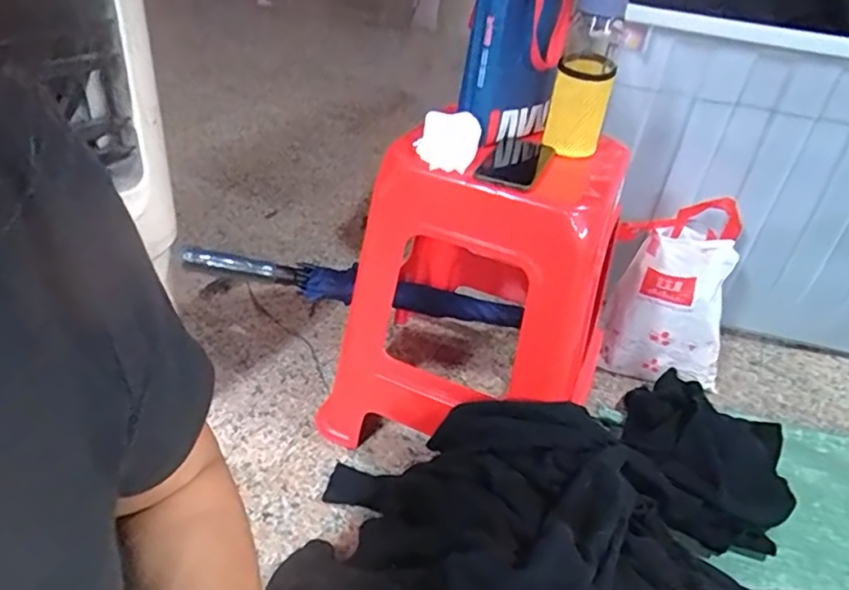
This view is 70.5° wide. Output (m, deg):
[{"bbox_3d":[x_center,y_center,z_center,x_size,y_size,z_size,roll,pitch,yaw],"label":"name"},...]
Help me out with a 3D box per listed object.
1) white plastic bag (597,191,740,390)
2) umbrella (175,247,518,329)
[{"bbox_3d":[0.497,0.001,1.199,0.250,0.331,0.146,22,38,19],"label":"white plastic bag"},{"bbox_3d":[-0.072,-0.004,1.016,0.566,0.068,0.041,10,28,-33],"label":"umbrella"}]

